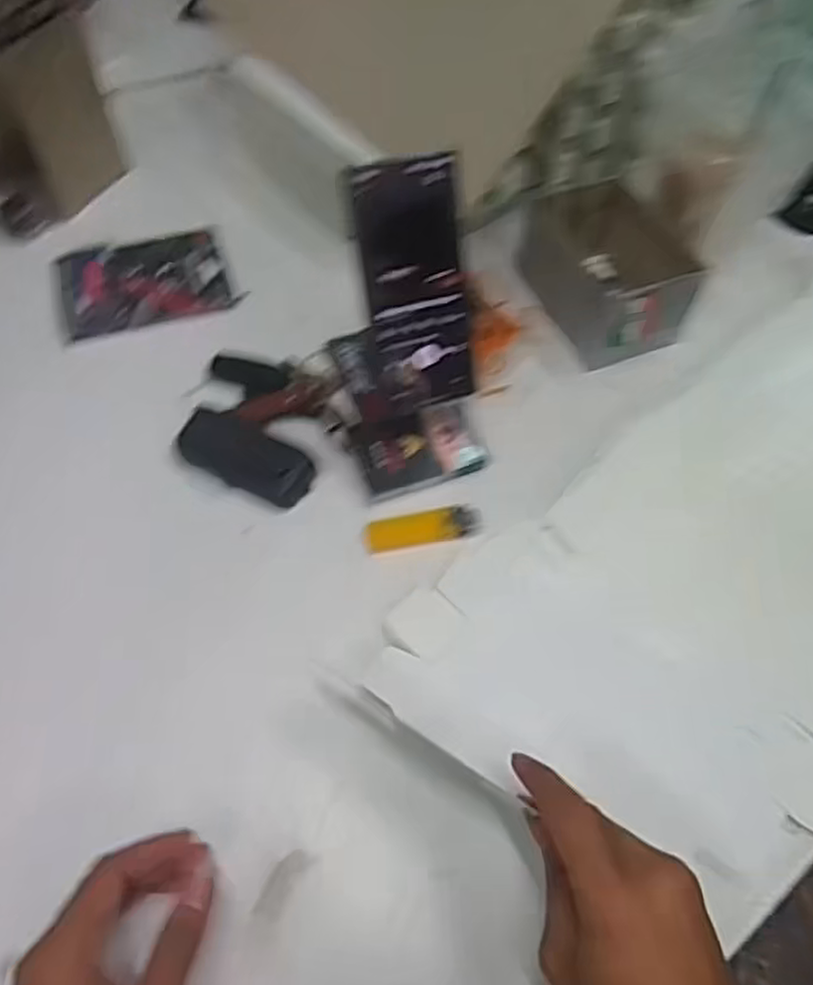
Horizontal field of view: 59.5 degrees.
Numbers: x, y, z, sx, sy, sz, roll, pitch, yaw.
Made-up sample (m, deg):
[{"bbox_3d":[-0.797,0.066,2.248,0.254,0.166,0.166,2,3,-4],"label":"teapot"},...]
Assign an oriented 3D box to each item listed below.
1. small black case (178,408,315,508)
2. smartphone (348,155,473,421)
[{"bbox_3d":[-0.120,-0.027,0.536,0.103,0.014,0.047,23,59,13],"label":"small black case"},{"bbox_3d":[0.008,-0.134,0.472,0.069,0.157,0.005,-14,27,-13],"label":"smartphone"}]

